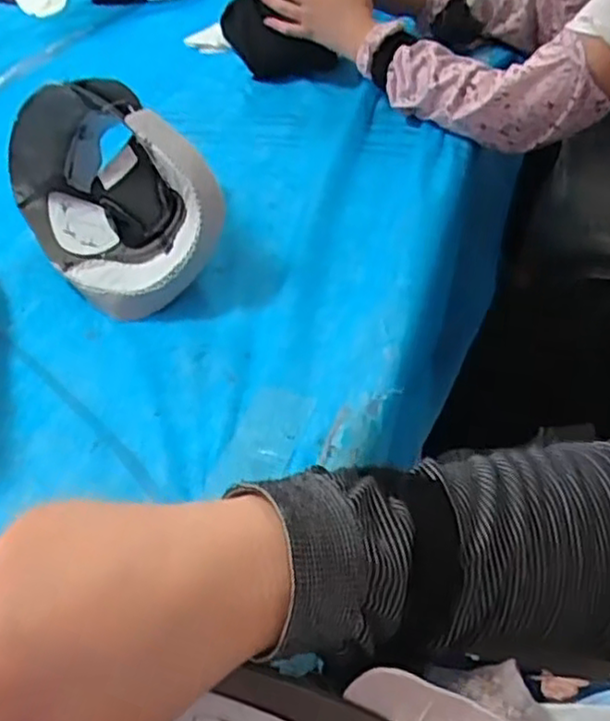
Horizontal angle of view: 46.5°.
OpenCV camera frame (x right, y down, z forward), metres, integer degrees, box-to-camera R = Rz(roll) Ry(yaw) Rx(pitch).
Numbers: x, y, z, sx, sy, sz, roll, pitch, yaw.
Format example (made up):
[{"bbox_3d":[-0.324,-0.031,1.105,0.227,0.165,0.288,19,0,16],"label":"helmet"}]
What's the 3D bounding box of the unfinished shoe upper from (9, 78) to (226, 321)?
[{"bbox_3d":[-0.184,-0.152,0.632,0.118,0.132,0.265,-30,47,-24],"label":"unfinished shoe upper"}]

